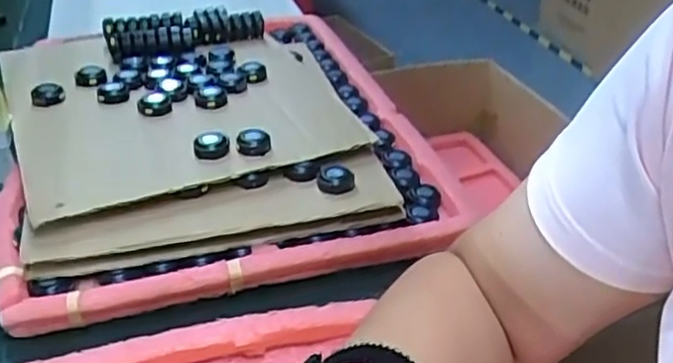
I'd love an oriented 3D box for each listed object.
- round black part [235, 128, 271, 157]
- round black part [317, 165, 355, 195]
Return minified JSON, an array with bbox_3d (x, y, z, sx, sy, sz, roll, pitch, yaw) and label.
[{"bbox_3d":[-0.072,-0.034,0.563,0.029,0.009,0.030,-6,35,-7],"label":"round black part"},{"bbox_3d":[-0.001,-0.004,0.548,0.030,0.010,0.036,-5,35,-7],"label":"round black part"}]

